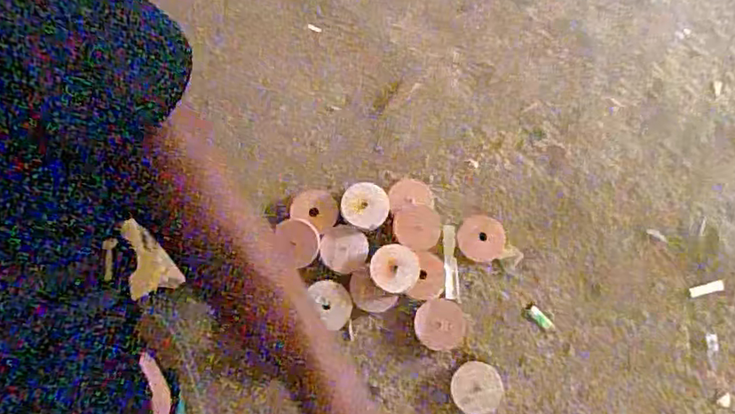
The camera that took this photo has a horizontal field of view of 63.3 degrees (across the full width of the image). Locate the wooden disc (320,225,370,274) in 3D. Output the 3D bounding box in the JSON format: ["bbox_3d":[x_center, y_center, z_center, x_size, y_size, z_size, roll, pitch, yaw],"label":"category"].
[{"bbox_3d":[-0.025,0.046,0.637,0.050,0.010,0.048,-1,70,2],"label":"wooden disc"}]

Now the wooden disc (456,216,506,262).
[{"bbox_3d":[0.127,0.034,0.663,0.051,0.007,0.052,-1,70,2],"label":"wooden disc"}]

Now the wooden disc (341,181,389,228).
[{"bbox_3d":[-0.003,-0.001,0.651,0.051,0.019,0.051,5,71,4],"label":"wooden disc"}]

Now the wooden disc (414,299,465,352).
[{"bbox_3d":[0.076,0.122,0.620,0.053,0.006,0.051,-1,70,2],"label":"wooden disc"}]

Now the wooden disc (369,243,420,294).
[{"bbox_3d":[0.029,0.065,0.630,0.050,0.012,0.049,-1,70,2],"label":"wooden disc"}]

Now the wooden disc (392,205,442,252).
[{"bbox_3d":[0.054,0.022,0.652,0.059,0.008,0.052,-11,71,-19],"label":"wooden disc"}]

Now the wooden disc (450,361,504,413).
[{"bbox_3d":[0.111,0.184,0.606,0.051,0.004,0.050,-1,70,2],"label":"wooden disc"}]

